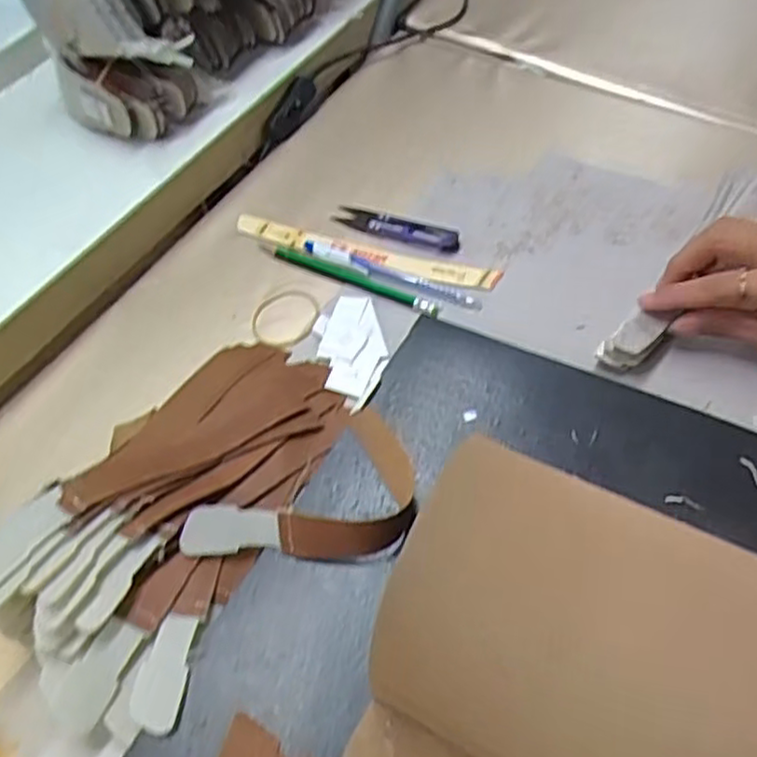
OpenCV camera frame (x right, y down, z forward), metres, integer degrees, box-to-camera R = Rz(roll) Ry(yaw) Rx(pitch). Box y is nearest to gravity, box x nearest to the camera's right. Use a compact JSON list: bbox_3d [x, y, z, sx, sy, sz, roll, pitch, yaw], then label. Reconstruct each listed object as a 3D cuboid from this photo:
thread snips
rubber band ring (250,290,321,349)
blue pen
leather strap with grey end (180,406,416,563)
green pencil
[{"bbox_3d":[0.013,-0.113,0.536,0.099,0.010,0.024,21,61,18],"label":"thread snips"},{"bbox_3d":[-0.065,-0.042,0.501,0.046,0.004,0.048,-3,57,3],"label":"rubber band ring"},{"bbox_3d":[0.009,-0.075,0.510,0.136,0.006,0.015,20,61,17],"label":"blue pen"},{"bbox_3d":[-0.036,0.072,0.379,0.124,0.025,0.076,-31,60,-15],"label":"leather strap with grey end"},{"bbox_3d":[-0.024,-0.075,0.511,0.144,0.005,0.012,23,62,19],"label":"green pencil"}]

